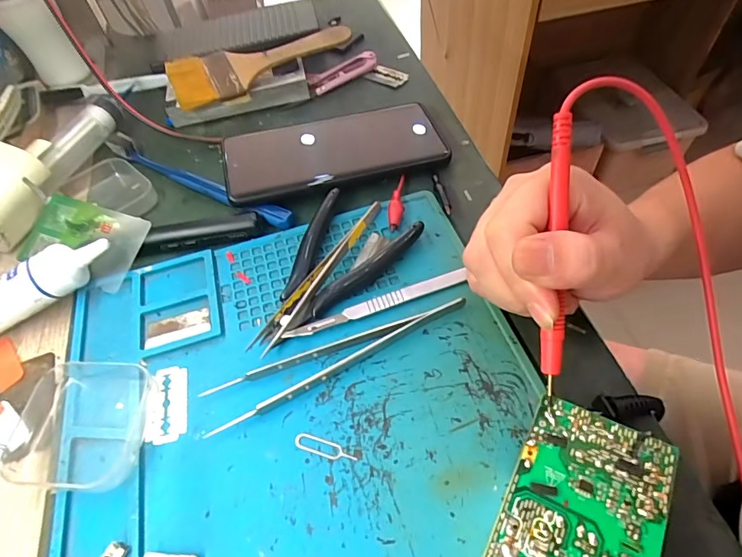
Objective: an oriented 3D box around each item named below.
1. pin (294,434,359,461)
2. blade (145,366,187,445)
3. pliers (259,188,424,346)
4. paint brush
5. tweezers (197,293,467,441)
[{"bbox_3d":[-0.023,0.085,0.225,0.033,0.004,0.008,13,58,13],"label":"pin"},{"bbox_3d":[-0.111,0.068,0.245,0.021,0.004,0.043,-8,55,-1],"label":"blade"},{"bbox_3d":[-0.026,-0.007,0.282,0.068,0.011,0.117,25,61,21],"label":"pliers"},{"bbox_3d":[-0.094,-0.187,0.391,0.161,0.010,0.063,-13,61,-5],"label":"paint brush"},{"bbox_3d":[-0.018,0.042,0.249,0.151,0.009,0.025,-22,56,-10],"label":"tweezers"}]

